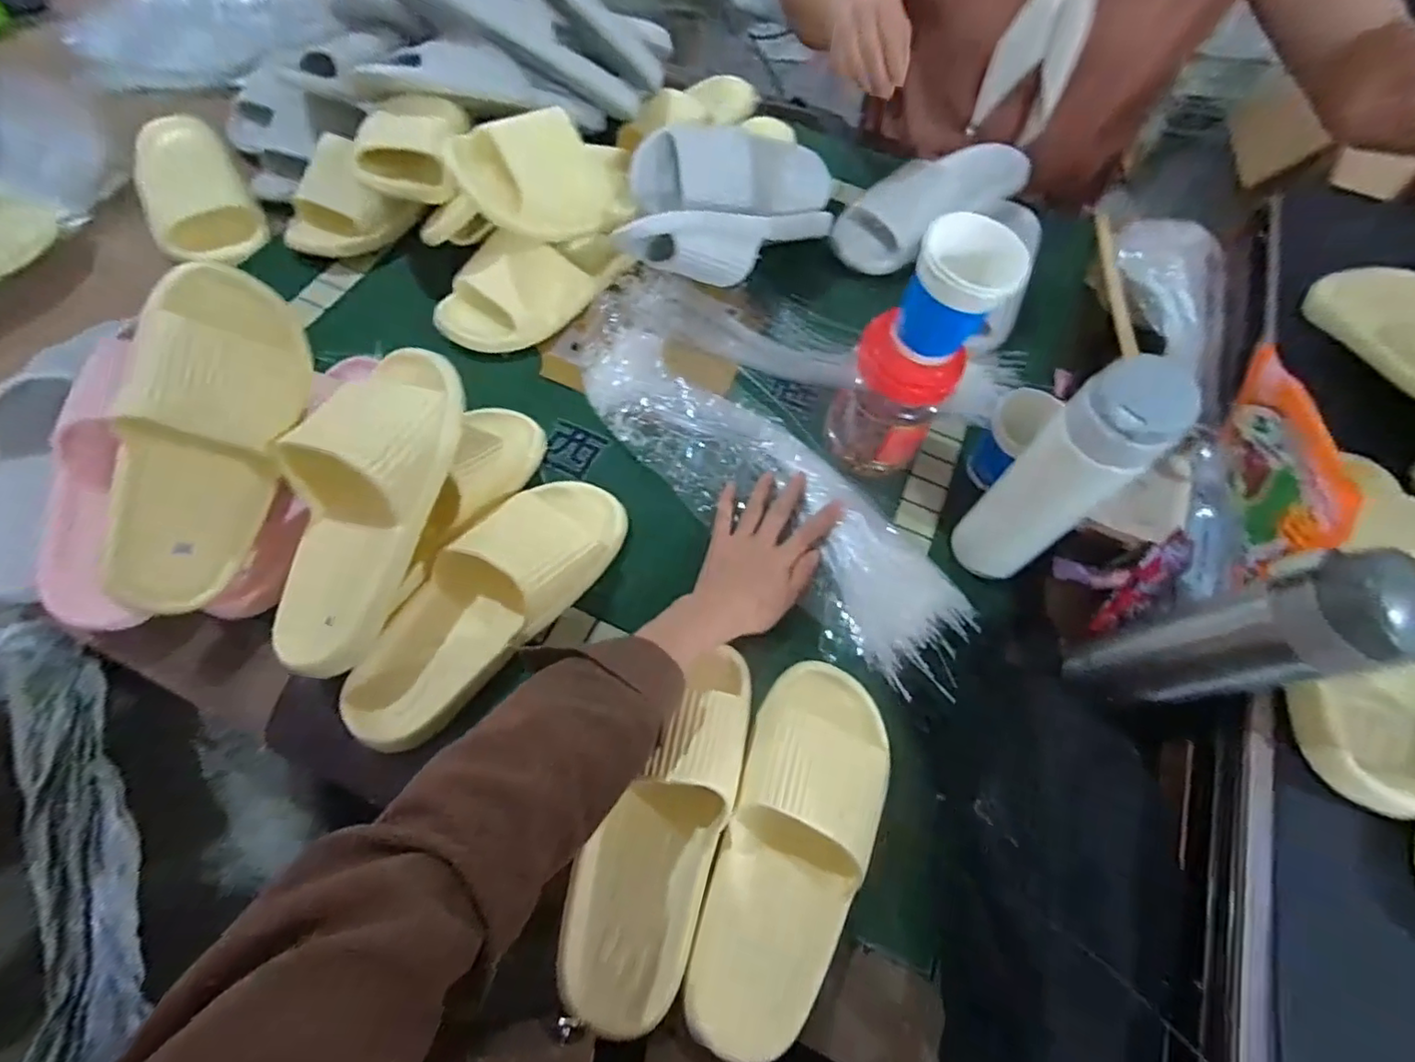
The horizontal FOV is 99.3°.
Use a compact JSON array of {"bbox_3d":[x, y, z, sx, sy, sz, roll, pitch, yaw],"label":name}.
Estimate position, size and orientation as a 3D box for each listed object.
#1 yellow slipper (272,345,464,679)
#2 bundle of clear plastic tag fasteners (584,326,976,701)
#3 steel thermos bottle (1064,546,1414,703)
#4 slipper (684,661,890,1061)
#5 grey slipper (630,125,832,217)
[{"bbox_3d":[-0.264,-0.025,0.448,0.105,0.081,0.254,14,83,4],"label":"yellow slipper"},{"bbox_3d":[0.059,-0.041,0.550,0.420,0.055,0.139,43,69,16],"label":"bundle of clear plastic tag fasteners"},{"bbox_3d":[0.344,0.081,0.403,0.064,0.209,0.063,-8,64,-7],"label":"steel thermos bottle"},{"bbox_3d":[0.063,0.214,0.412,0.099,0.054,0.245,18,64,6],"label":"slipper"},{"bbox_3d":[0.042,-0.404,0.682,0.259,0.075,0.100,-14,64,-26],"label":"grey slipper"}]

